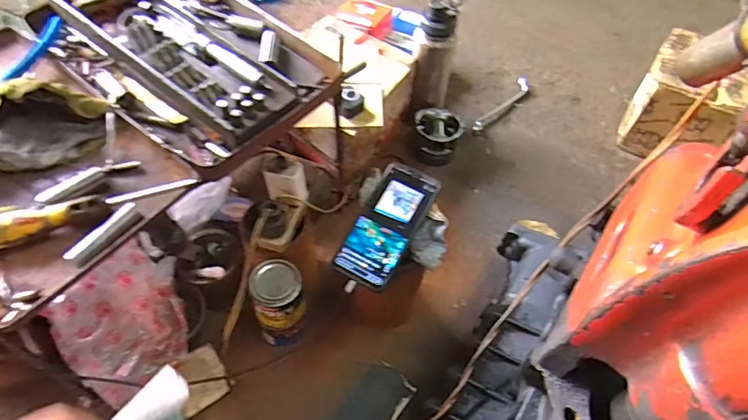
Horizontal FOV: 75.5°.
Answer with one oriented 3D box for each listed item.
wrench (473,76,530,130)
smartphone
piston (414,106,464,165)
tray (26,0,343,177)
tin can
[{"bbox_3d":[0.290,-0.234,1.080,0.035,0.025,0.225,35,60,19],"label":"wrench"},{"bbox_3d":[0.017,0.019,0.627,0.077,0.016,0.164,27,74,14],"label":"smartphone"},{"bbox_3d":[0.126,-0.145,0.975,0.095,0.070,0.102,-1,55,-5],"label":"piston"},{"bbox_3d":[-0.220,-0.192,0.566,0.356,0.039,0.218,37,61,21],"label":"tray"},{"bbox_3d":[-0.135,0.143,0.705,0.067,0.164,0.070,2,55,-3],"label":"tin can"}]

